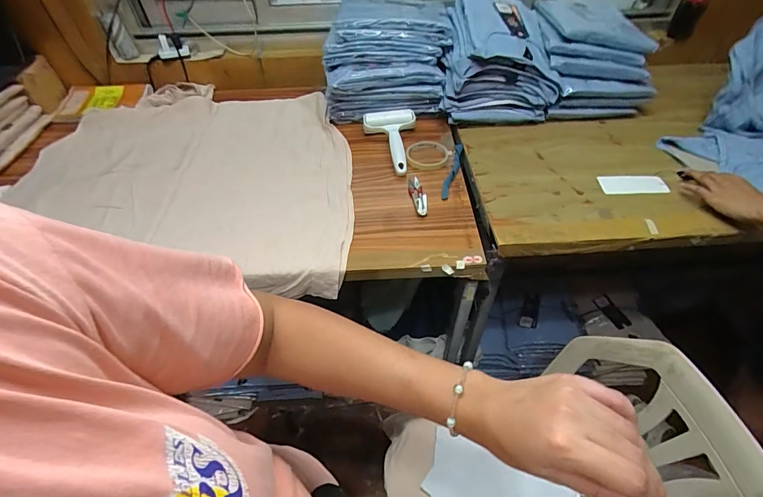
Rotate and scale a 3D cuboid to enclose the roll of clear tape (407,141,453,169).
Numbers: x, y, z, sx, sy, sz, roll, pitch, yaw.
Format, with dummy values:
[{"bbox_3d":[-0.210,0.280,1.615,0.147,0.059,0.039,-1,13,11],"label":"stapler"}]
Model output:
[{"bbox_3d":[0.096,-0.196,0.793,0.082,0.010,0.089,-1,49,1],"label":"roll of clear tape"}]

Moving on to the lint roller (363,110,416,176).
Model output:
[{"bbox_3d":[0.025,-0.225,0.808,0.113,0.045,0.186,-5,49,-3],"label":"lint roller"}]

